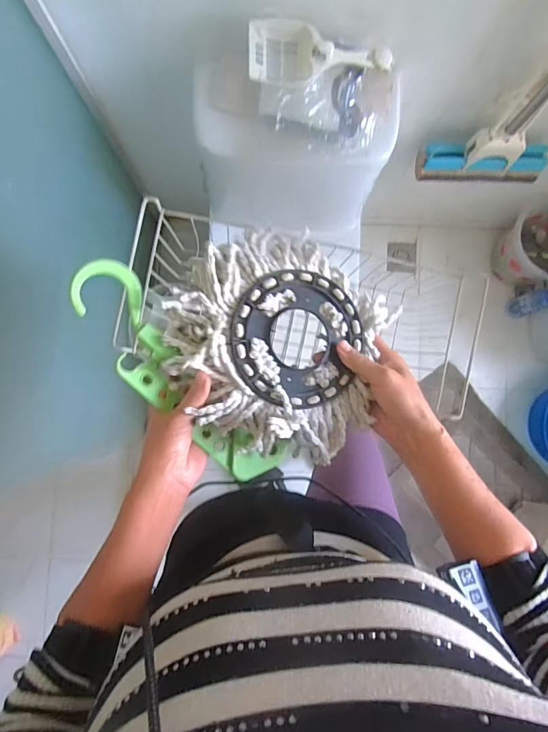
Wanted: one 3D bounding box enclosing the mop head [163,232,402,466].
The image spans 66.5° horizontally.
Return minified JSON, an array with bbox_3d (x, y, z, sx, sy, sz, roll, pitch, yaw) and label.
[{"bbox_3d":[0.006,-0.030,0.466,0.231,0.064,0.238,0,87,-1],"label":"mop head"}]

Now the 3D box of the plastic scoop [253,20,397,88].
[{"bbox_3d":[0.073,-0.501,0.663,0.226,0.039,0.092,-2,87,-1],"label":"plastic scoop"}]

